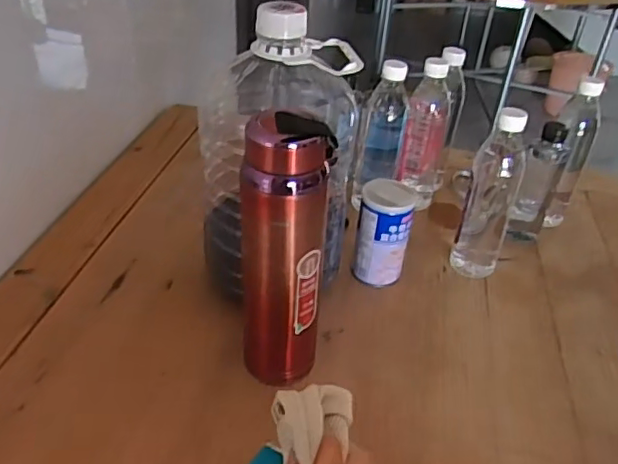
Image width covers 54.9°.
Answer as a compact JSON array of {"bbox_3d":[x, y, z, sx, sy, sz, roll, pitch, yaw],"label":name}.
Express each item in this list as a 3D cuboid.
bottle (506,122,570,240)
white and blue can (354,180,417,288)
[{"bbox_3d":[0.315,-0.060,0.826,0.051,0.171,0.066,21,38,21],"label":"bottle"},{"bbox_3d":[0.093,0.005,0.751,0.062,0.135,0.057,3,35,-2],"label":"white and blue can"}]

